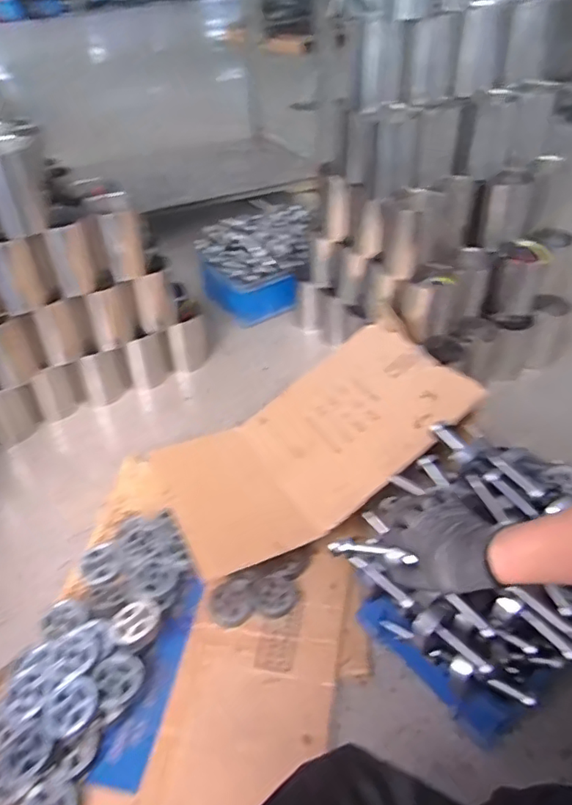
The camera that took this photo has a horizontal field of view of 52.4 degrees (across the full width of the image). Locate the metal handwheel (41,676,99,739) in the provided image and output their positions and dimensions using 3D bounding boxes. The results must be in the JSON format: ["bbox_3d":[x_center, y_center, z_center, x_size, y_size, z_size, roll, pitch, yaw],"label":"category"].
[{"bbox_3d":[-0.321,0.458,0.871,0.083,0.019,0.076,-2,41,2],"label":"metal handwheel"}]

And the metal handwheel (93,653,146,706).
[{"bbox_3d":[-0.262,0.433,0.918,0.073,0.017,0.071,-2,41,2],"label":"metal handwheel"}]

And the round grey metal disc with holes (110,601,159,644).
[{"bbox_3d":[-0.255,0.366,0.972,0.077,0.017,0.068,-33,49,-30],"label":"round grey metal disc with holes"}]

